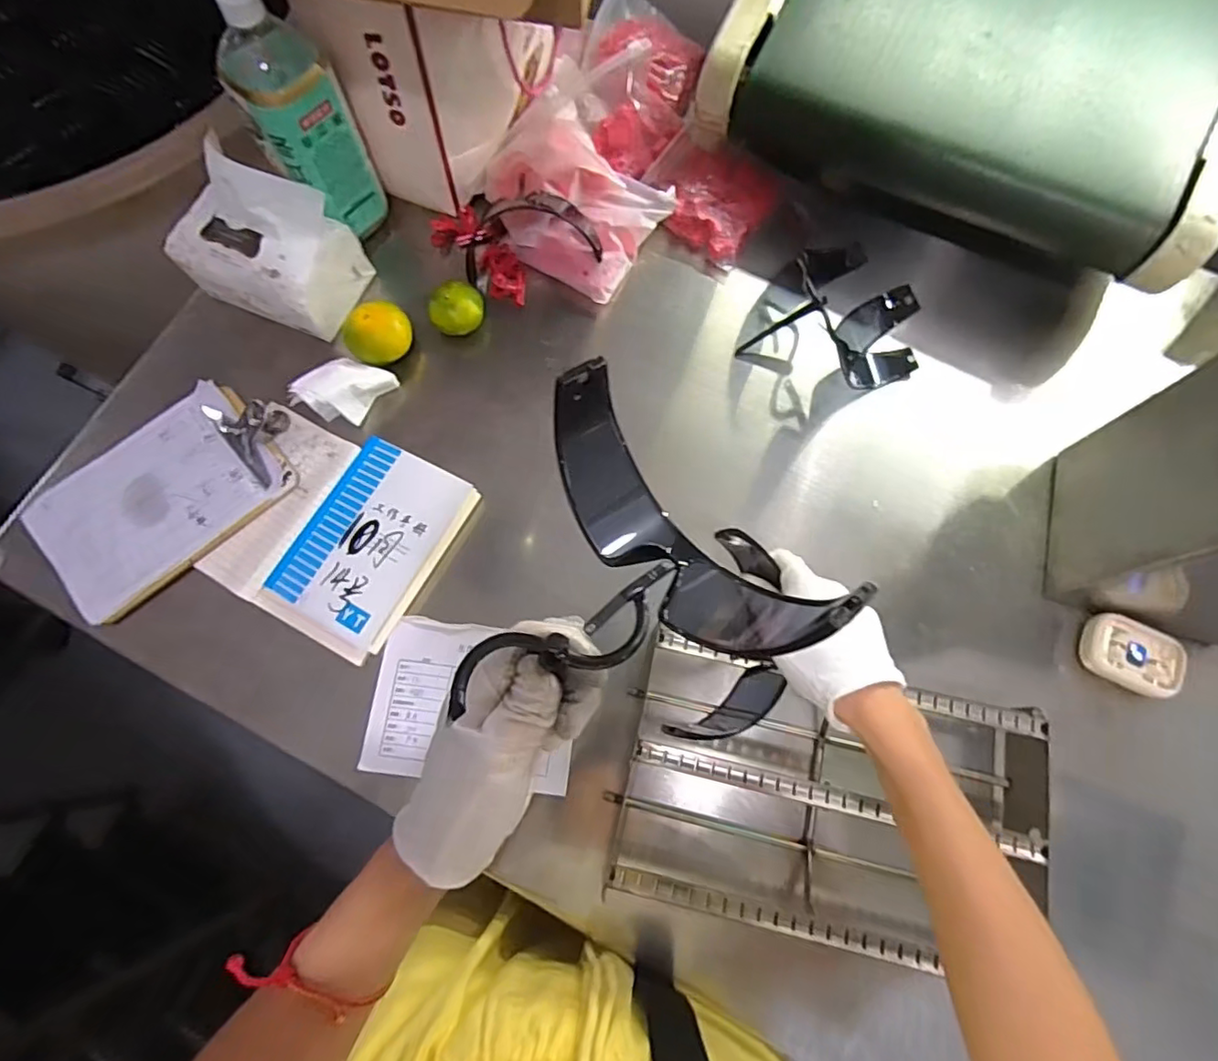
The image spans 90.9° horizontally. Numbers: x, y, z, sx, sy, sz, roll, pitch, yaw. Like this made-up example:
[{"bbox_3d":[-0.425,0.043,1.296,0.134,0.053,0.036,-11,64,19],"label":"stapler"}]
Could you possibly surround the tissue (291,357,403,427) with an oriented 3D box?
[{"bbox_3d":[-0.257,-0.140,0.581,0.049,0.045,0.082,40,78,11],"label":"tissue"}]

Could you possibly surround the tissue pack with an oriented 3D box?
[{"bbox_3d":[-0.336,-0.277,0.570,0.143,0.131,0.098,22,75,7],"label":"tissue pack"}]

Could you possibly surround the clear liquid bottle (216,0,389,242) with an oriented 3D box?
[{"bbox_3d":[-0.278,-0.368,0.553,0.085,0.202,0.079,-26,75,-7],"label":"clear liquid bottle"}]

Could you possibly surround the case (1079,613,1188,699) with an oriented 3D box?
[{"bbox_3d":[0.452,0.108,0.518,0.070,0.023,0.060,17,75,6],"label":"case"}]

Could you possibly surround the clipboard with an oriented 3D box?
[{"bbox_3d":[-0.419,-0.040,0.560,0.233,0.022,0.154,-43,78,-11],"label":"clipboard"}]

